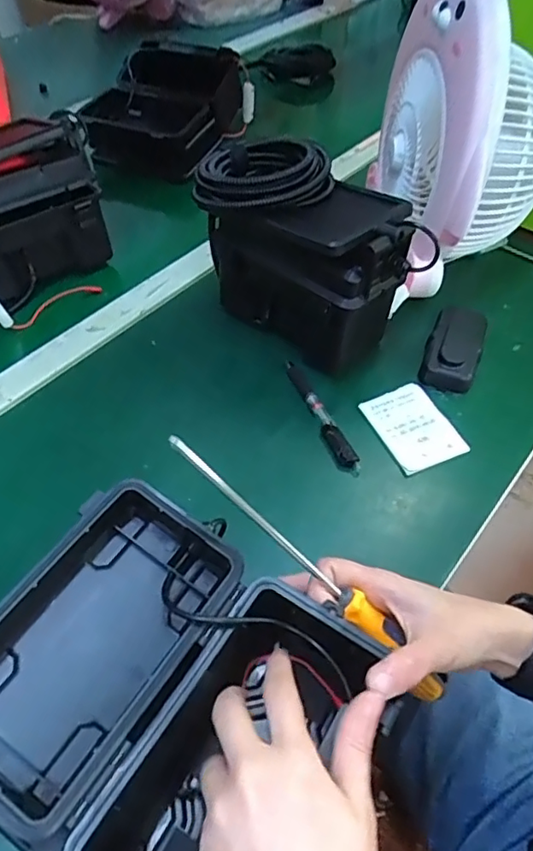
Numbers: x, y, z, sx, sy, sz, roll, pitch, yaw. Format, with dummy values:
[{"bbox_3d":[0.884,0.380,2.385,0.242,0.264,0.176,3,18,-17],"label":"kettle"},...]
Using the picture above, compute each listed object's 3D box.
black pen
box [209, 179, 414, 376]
[{"bbox_3d":[0.049,-0.010,0.525,0.020,0.011,0.133,-19,54,-14],"label":"black pen"},{"bbox_3d":[0.042,-0.155,0.548,0.177,0.141,0.110,33,59,23],"label":"box"}]

